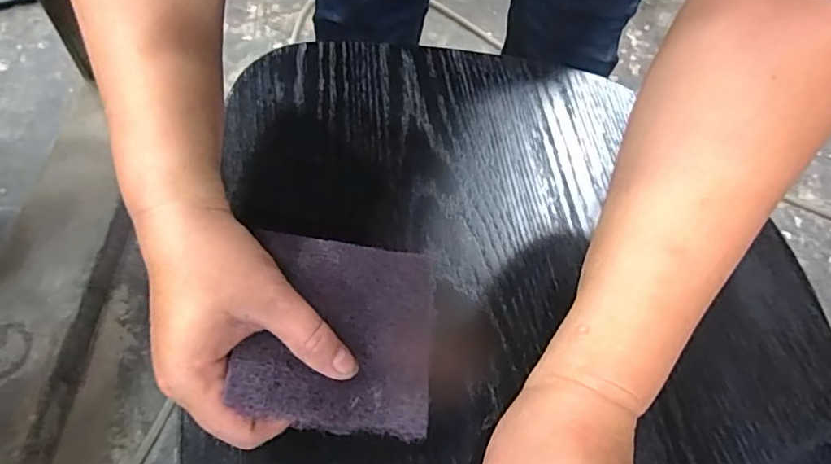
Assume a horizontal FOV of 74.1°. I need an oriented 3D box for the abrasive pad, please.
[{"bbox_3d":[-0.038,0.048,0.285,0.098,0.010,0.104,13,52,-20],"label":"abrasive pad"}]

